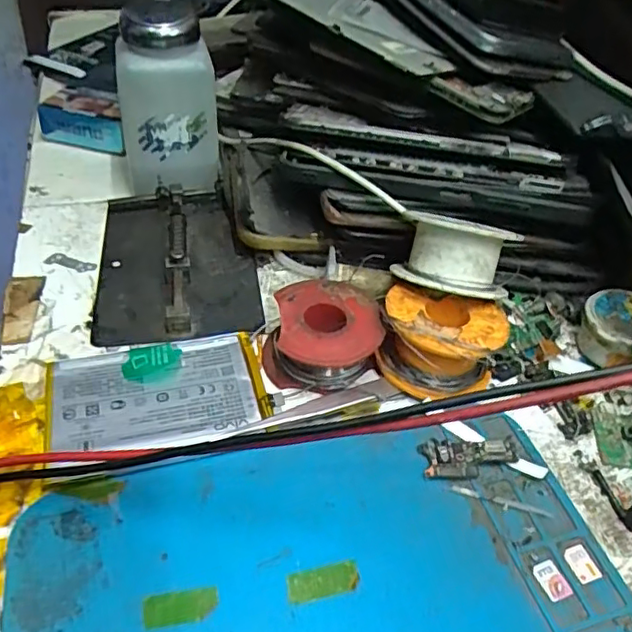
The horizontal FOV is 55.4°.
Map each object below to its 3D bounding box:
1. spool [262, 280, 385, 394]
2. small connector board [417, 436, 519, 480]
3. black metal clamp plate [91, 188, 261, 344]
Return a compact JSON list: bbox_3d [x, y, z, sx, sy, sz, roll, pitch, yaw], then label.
[{"bbox_3d":[0.003,0.009,0.266,0.048,0.023,0.047,3,43,-3],"label":"spool"},{"bbox_3d":[0.061,0.056,0.238,0.039,0.004,0.017,-2,43,-8],"label":"small connector board"},{"bbox_3d":[-0.072,-0.031,0.313,0.077,0.014,0.117,-4,44,-10],"label":"black metal clamp plate"}]

